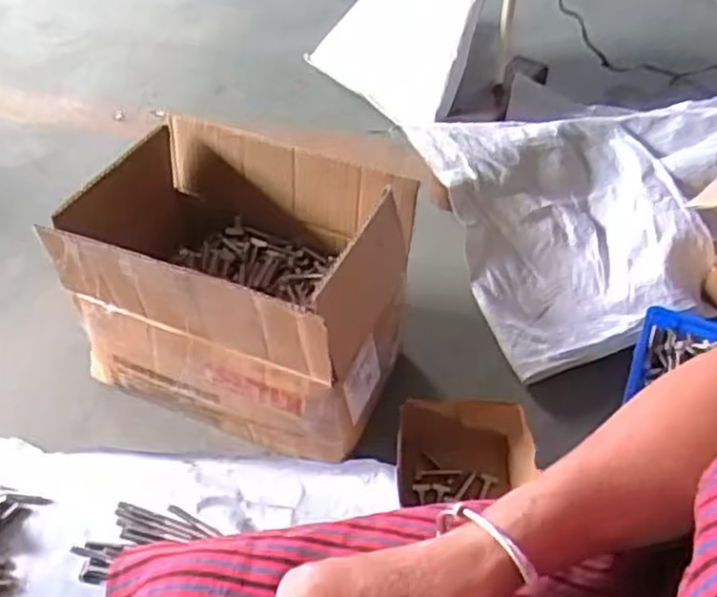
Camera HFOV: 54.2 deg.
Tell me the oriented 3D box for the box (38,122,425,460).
[{"bbox_3d":[-0.131,-0.026,0.825,0.345,0.243,0.270,16,53,19],"label":"box"}]

